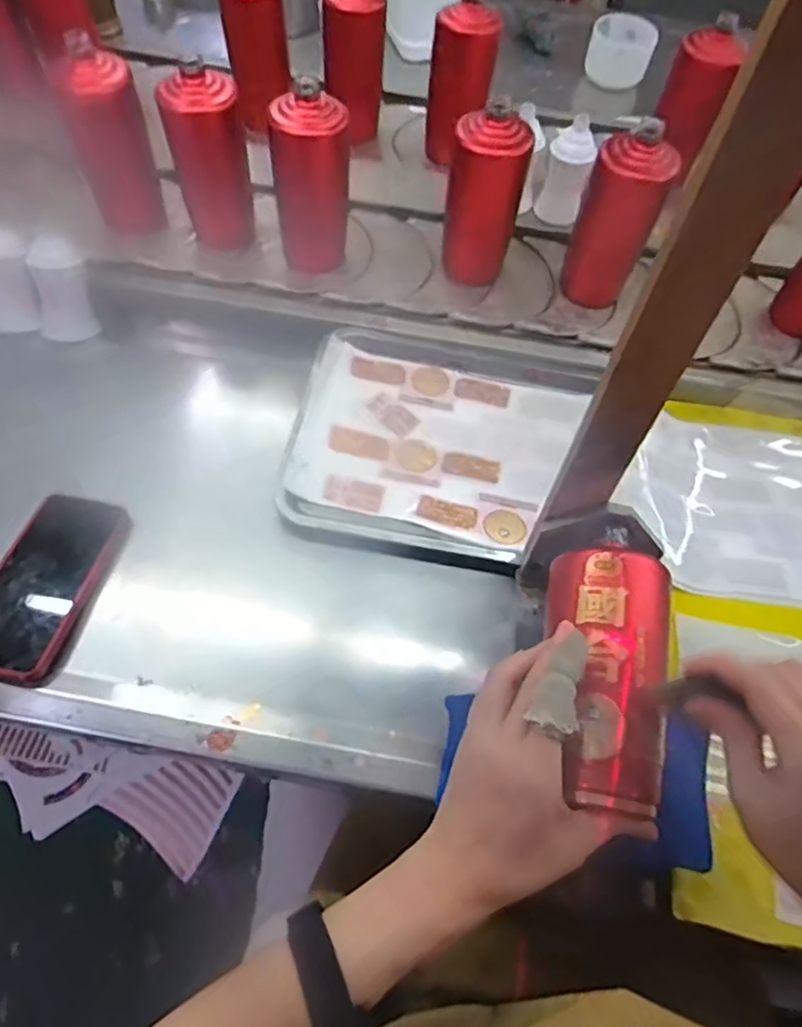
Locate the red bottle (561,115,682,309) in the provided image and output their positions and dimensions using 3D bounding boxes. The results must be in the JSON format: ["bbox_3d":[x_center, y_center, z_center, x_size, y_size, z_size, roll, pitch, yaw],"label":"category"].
[{"bbox_3d":[0.227,-0.301,0.667,0.077,0.176,0.083,14,59,4],"label":"red bottle"}]

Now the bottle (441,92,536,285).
[{"bbox_3d":[0.090,-0.337,0.679,0.077,0.175,0.067,10,59,2],"label":"bottle"}]

